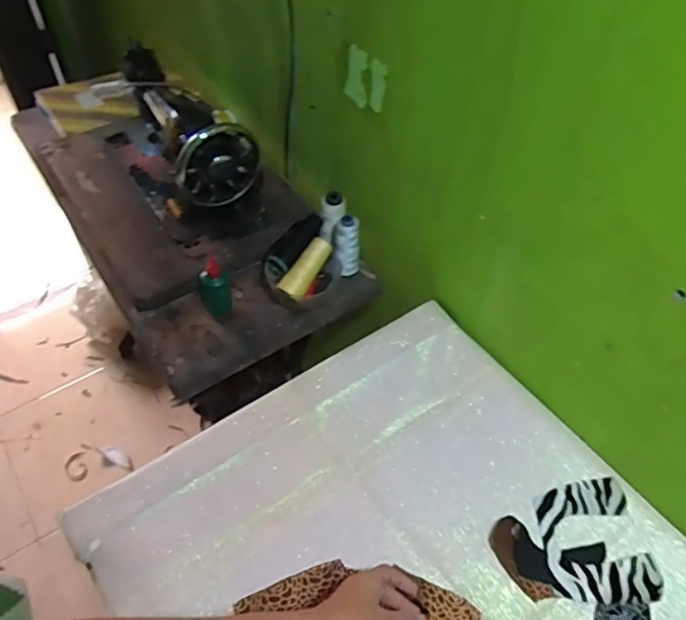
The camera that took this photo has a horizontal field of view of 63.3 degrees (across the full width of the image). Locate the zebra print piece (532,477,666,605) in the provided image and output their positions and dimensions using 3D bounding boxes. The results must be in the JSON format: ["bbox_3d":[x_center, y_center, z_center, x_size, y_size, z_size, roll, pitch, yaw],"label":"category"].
[{"bbox_3d":[0.305,0.278,0.679,0.124,0.025,0.143,-4,51,-7],"label":"zebra print piece"}]

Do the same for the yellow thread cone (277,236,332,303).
[{"bbox_3d":[-0.058,-0.067,0.895,0.037,0.036,0.118,28,68,18],"label":"yellow thread cone"}]

